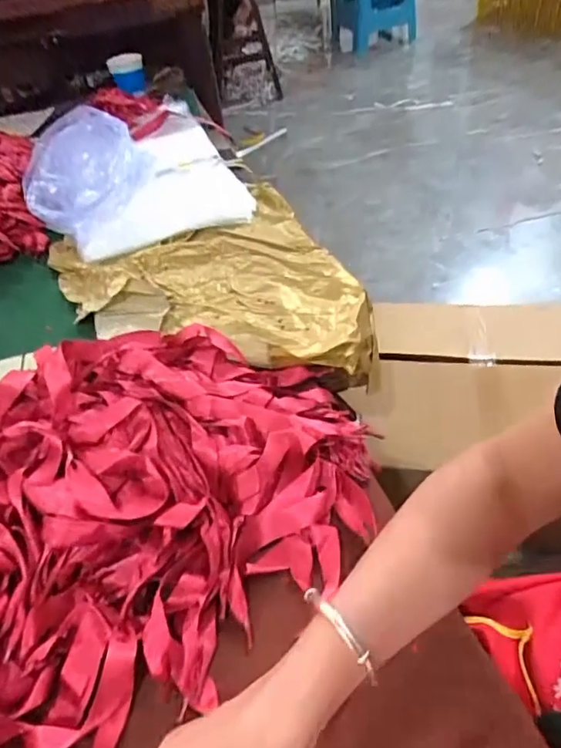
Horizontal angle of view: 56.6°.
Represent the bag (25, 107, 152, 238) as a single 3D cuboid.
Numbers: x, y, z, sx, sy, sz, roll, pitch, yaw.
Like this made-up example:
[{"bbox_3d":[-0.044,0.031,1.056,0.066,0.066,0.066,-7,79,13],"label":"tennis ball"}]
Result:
[{"bbox_3d":[-0.292,-0.316,0.781,0.180,0.067,0.212,-19,49,-8],"label":"bag"}]

